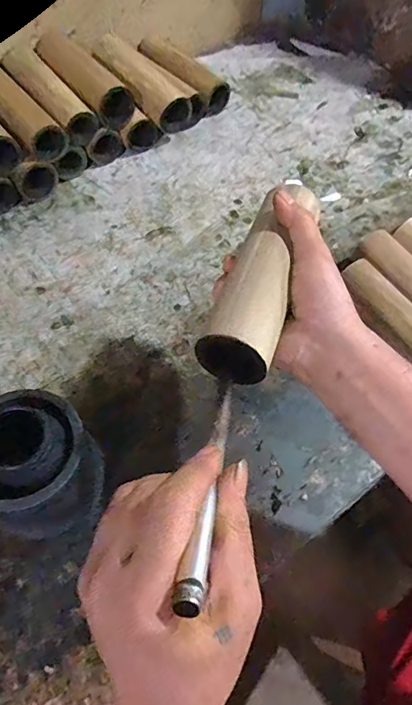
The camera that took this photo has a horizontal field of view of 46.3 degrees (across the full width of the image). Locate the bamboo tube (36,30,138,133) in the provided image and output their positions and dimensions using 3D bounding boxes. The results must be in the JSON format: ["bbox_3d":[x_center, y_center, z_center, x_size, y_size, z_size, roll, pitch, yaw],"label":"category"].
[{"bbox_3d":[-0.180,-0.393,0.692,0.067,0.050,0.177,-36,64,-22],"label":"bamboo tube"}]

